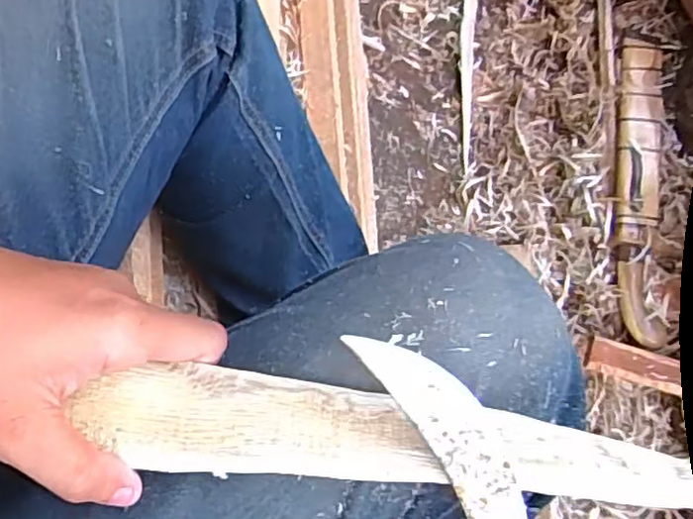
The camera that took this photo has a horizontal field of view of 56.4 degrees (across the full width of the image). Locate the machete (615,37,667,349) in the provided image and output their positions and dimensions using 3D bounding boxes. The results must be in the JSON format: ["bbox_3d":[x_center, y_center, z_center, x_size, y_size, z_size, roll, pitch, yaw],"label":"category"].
[{"bbox_3d":[0.415,-0.106,0.911,0.066,0.031,0.444,6,77,3],"label":"machete"}]

